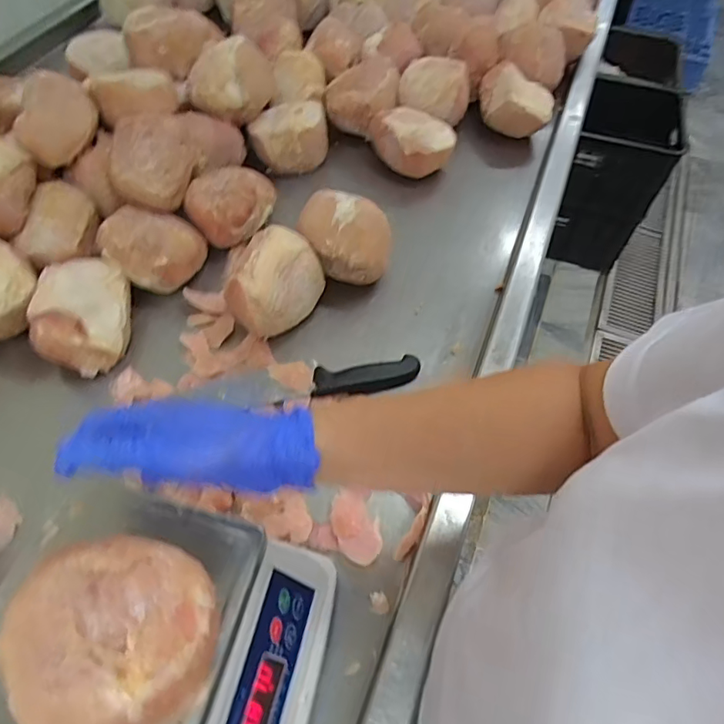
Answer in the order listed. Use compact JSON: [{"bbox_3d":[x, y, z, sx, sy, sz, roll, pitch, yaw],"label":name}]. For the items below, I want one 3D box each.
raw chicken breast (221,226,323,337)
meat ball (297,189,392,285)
[{"bbox_3d":[-0.115,-0.106,0.671,0.100,0.083,0.132,38,63,20],"label":"raw chicken breast"},{"bbox_3d":[-0.024,-0.168,0.708,0.125,0.087,0.085,18,58,9],"label":"meat ball"}]

